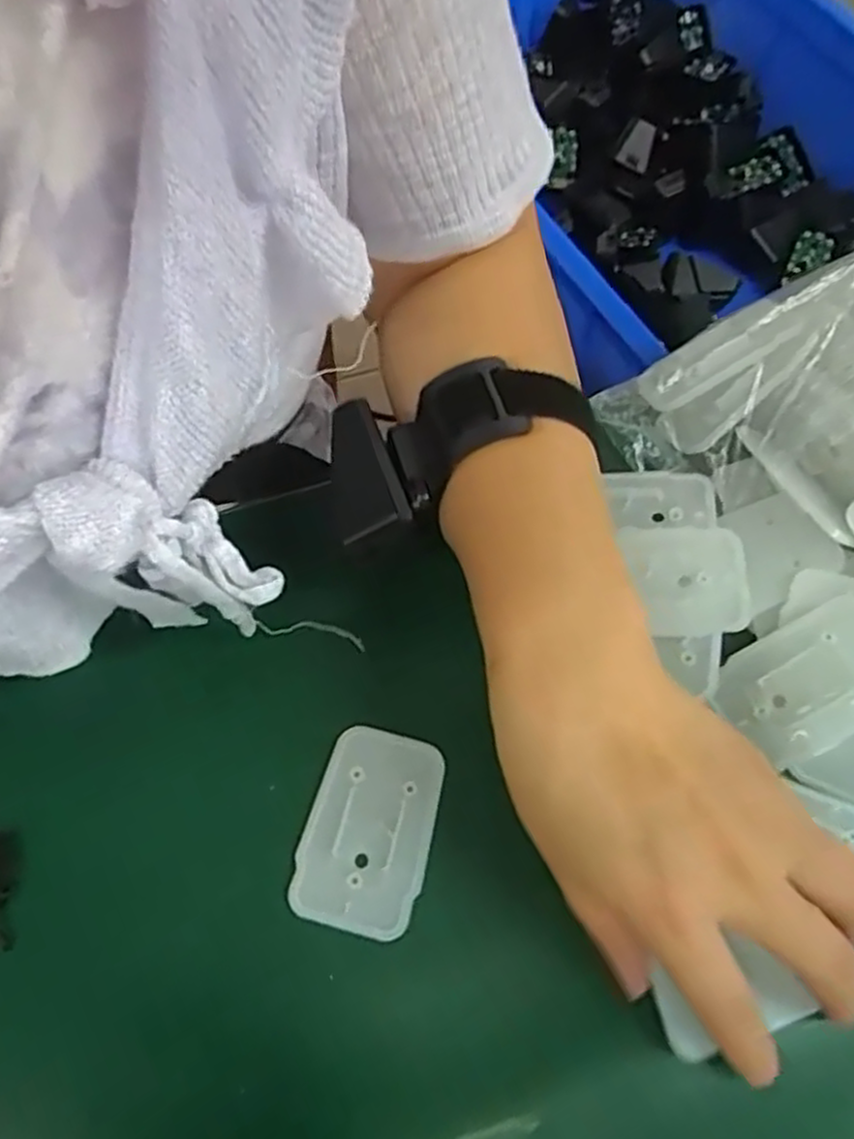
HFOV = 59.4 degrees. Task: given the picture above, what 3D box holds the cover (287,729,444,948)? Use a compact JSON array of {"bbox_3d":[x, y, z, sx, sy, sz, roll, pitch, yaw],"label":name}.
[{"bbox_3d":[-0.021,0.095,0.277,0.045,0.004,0.069,13,66,9],"label":"cover"}]

